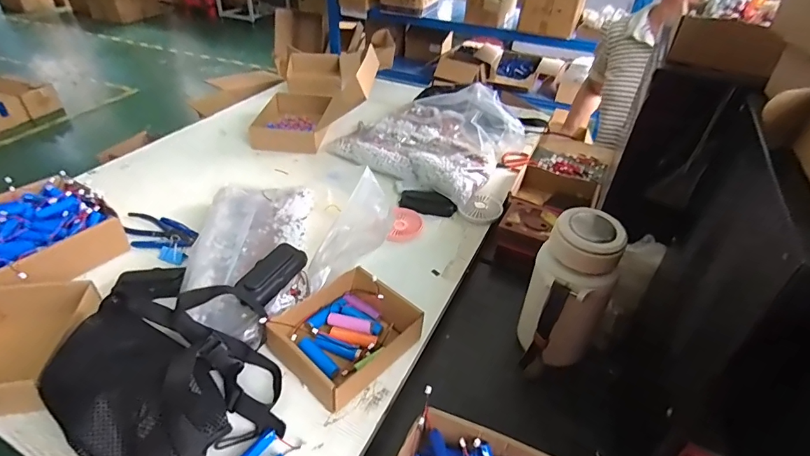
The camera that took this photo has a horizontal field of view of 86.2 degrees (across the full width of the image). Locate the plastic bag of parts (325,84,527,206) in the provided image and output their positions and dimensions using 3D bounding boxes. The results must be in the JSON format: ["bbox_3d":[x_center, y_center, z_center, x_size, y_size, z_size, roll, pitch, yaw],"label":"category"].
[{"bbox_3d":[0.062,-0.219,0.967,0.349,0.110,0.305,27,44,28],"label":"plastic bag of parts"}]

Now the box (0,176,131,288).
[{"bbox_3d":[-0.594,0.016,0.689,0.239,0.067,0.214,25,43,26],"label":"box"}]

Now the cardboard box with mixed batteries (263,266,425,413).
[{"bbox_3d":[-0.076,0.137,0.570,0.137,0.048,0.166,30,46,31],"label":"cardboard box with mixed batteries"}]

